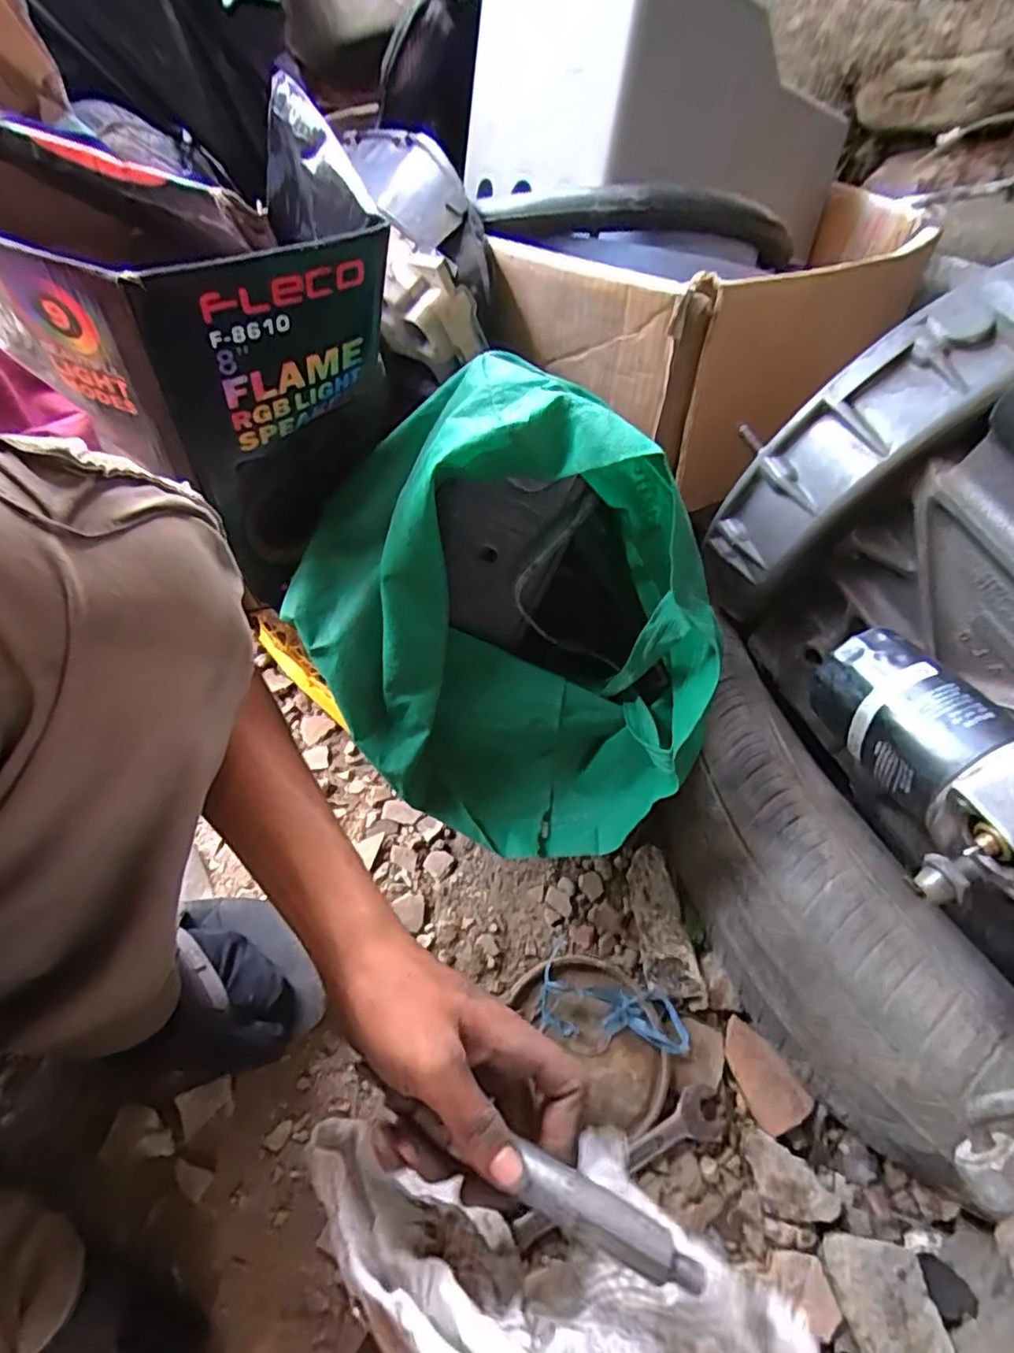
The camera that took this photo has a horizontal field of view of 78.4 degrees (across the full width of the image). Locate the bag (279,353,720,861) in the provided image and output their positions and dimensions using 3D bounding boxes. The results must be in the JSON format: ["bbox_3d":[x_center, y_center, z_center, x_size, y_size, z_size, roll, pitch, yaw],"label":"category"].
[{"bbox_3d":[0.000,-0.045,0.459,0.298,0.325,0.192,29,56,17],"label":"bag"}]

